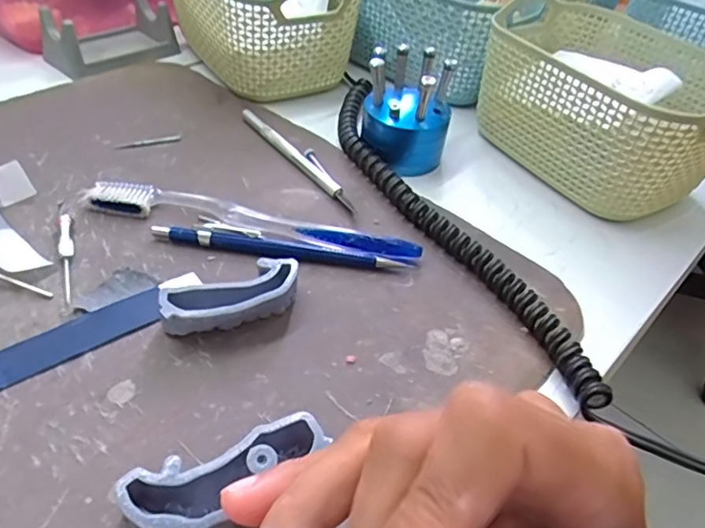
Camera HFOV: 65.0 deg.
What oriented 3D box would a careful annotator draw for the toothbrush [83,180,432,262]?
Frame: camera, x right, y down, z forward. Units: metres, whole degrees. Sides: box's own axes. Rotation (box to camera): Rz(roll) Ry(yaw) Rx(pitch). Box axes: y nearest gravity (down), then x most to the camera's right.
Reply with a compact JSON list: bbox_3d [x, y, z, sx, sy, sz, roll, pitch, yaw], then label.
[{"bbox_3d":[-0.055,-0.024,0.311,0.186,0.012,0.021,10,43,3],"label":"toothbrush"}]

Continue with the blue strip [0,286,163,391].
[{"bbox_3d":[-0.124,0.032,0.246,0.080,0.004,0.021,-26,52,-30],"label":"blue strip"}]

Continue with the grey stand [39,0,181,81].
[{"bbox_3d":[-0.202,-0.193,0.460,0.103,0.036,0.072,-26,52,-31],"label":"grey stand"}]

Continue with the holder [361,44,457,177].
[{"bbox_3d":[0.035,-0.107,0.374,0.063,0.065,0.062,8,43,1],"label":"holder"}]

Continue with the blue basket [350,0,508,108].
[{"bbox_3d":[0.086,-0.210,0.479,0.119,0.074,0.124,31,48,24],"label":"blue basket"}]

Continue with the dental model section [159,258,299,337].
[{"bbox_3d":[-0.055,0.019,0.258,0.065,0.020,0.027,-22,50,-28],"label":"dental model section"}]

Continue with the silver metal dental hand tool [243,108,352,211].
[{"bbox_3d":[-0.039,-0.073,0.371,0.009,0.007,0.126,-25,51,-30],"label":"silver metal dental hand tool"}]

